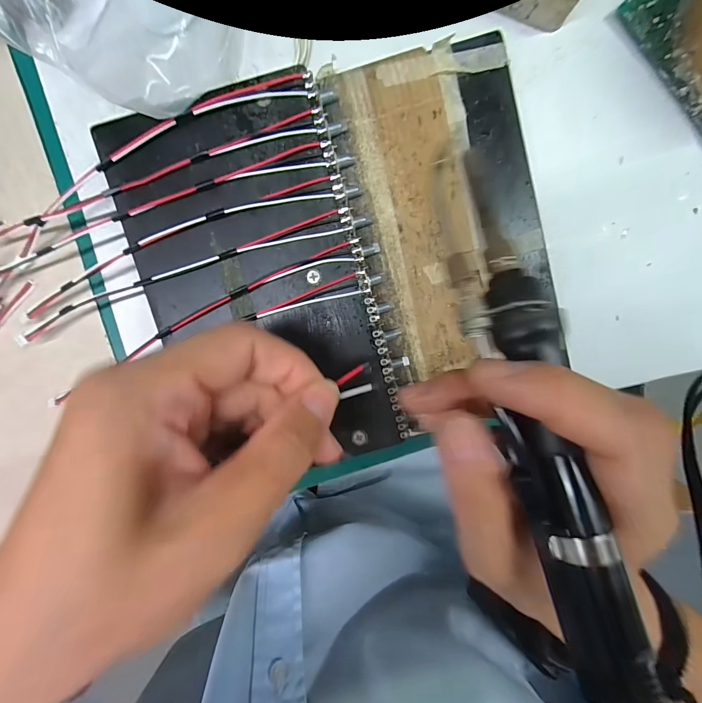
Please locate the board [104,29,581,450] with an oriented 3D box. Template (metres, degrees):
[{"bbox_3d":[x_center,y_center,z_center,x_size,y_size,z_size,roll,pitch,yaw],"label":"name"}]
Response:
[{"bbox_3d":[0.003,-0.051,0.192,0.221,0.033,0.198,-16,97,1],"label":"board"}]

